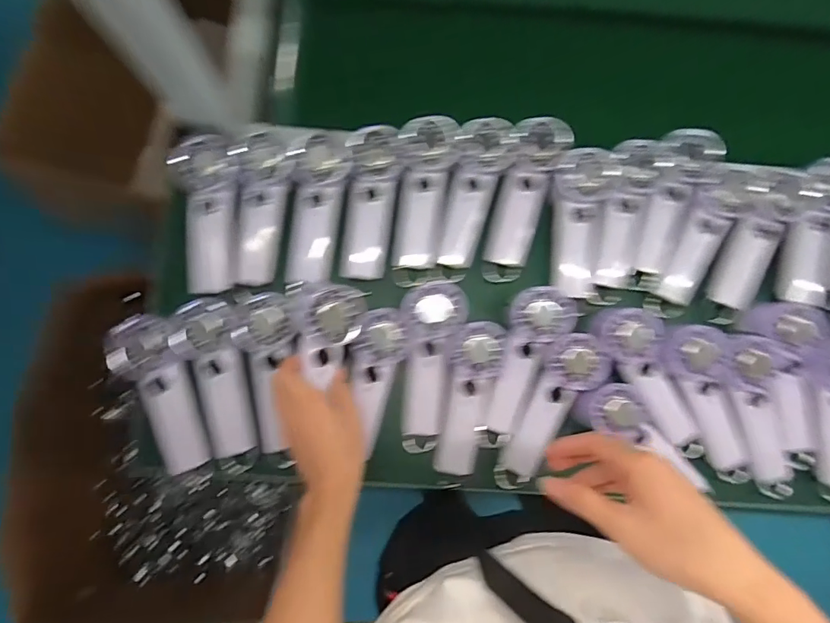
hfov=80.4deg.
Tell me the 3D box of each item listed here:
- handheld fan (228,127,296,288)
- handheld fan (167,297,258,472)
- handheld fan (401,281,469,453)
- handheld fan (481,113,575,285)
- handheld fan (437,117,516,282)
[{"bbox_3d":[-0.181,-0.120,0.583,0.067,0.032,0.176,8,106,-4],"label":"handheld fan"},{"bbox_3d":[-0.219,0.086,0.554,0.070,0.035,0.201,-12,99,-5],"label":"handheld fan"},{"bbox_3d":[0.015,0.065,0.562,0.068,0.029,0.191,5,98,-4],"label":"handheld fan"},{"bbox_3d":[0.129,-0.132,0.592,0.061,0.030,0.194,16,100,-3],"label":"handheld fan"},{"bbox_3d":[0.067,-0.132,0.589,0.060,0.029,0.190,14,100,-3],"label":"handheld fan"}]

